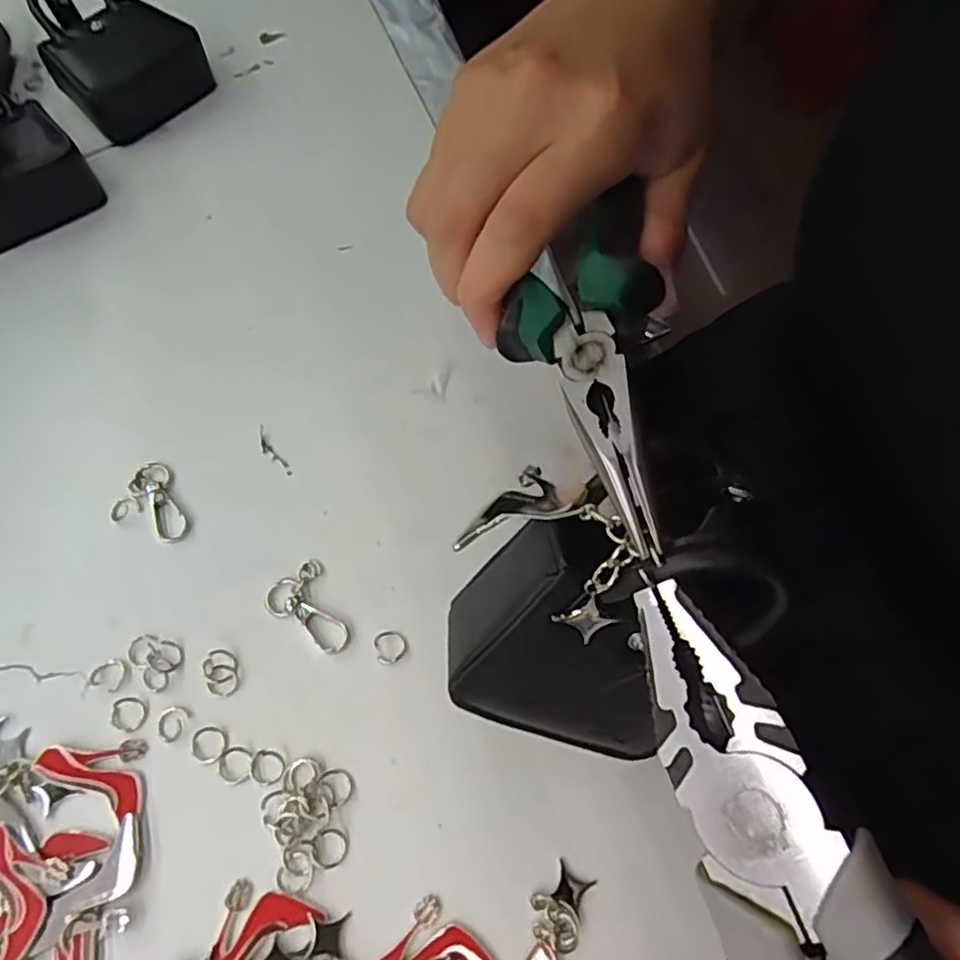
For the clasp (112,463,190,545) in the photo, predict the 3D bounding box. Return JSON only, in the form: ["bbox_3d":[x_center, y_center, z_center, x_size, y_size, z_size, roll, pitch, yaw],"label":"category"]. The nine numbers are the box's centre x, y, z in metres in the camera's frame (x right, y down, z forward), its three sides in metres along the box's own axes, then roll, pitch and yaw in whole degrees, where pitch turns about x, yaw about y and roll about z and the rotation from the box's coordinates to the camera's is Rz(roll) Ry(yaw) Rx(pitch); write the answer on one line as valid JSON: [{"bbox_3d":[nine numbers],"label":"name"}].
[{"bbox_3d":[-0.144,0.012,0.288,0.028,0.005,0.040,-24,65,-12],"label":"clasp"}]

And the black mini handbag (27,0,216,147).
[{"bbox_3d":[-0.216,-0.254,0.399,0.078,0.055,0.092,-36,68,-17],"label":"black mini handbag"}]

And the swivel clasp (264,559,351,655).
[{"bbox_3d":[-0.068,0.053,0.266,0.026,0.004,0.039,-32,66,-15],"label":"swivel clasp"}]

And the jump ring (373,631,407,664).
[{"bbox_3d":[-0.035,0.065,0.261,0.012,0.004,0.013,1,59,-1],"label":"jump ring"}]

